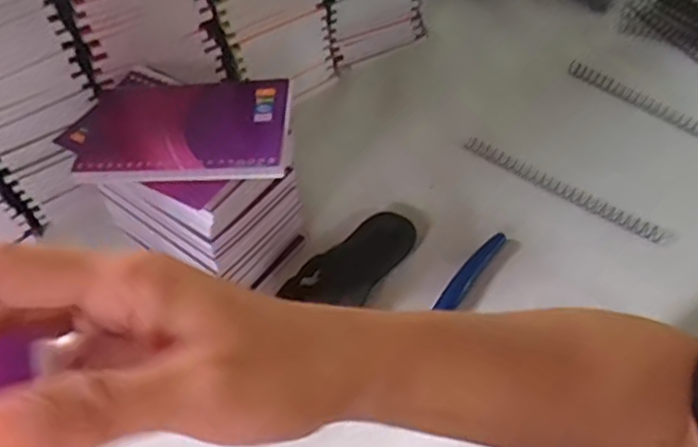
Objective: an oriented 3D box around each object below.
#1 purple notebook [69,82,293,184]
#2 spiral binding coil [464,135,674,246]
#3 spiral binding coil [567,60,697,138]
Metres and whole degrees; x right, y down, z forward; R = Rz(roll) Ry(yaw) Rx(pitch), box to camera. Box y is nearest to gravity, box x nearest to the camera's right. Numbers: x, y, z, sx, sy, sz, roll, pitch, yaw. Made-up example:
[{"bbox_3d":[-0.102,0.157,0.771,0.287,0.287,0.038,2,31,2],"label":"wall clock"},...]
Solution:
[{"bbox_3d":[-0.108,-0.063,0.444,0.136,0.013,0.090,-1,55,4],"label":"purple notebook"},{"bbox_3d":[0.167,-0.030,0.529,0.165,0.010,0.015,31,63,24],"label":"spiral binding coil"},{"bbox_3d":[0.259,-0.100,0.572,0.017,0.016,0.161,-37,60,-20],"label":"spiral binding coil"}]

